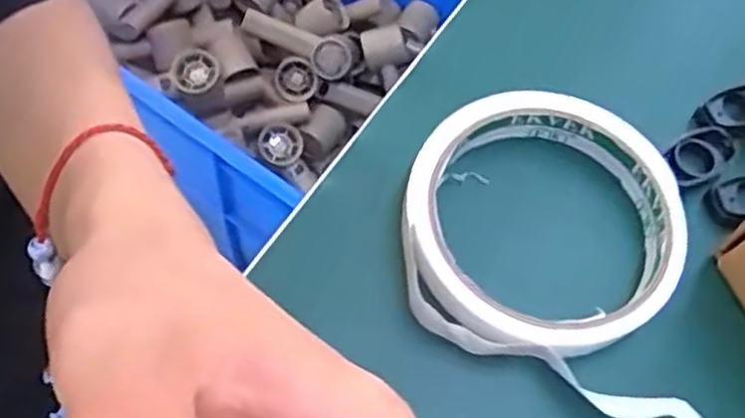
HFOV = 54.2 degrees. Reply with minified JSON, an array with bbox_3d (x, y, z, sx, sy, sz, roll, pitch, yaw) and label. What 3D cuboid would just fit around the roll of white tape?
[{"bbox_3d":[0.057,0.004,0.245,0.093,0.014,0.092,1,63,-3],"label":"roll of white tape"}]

